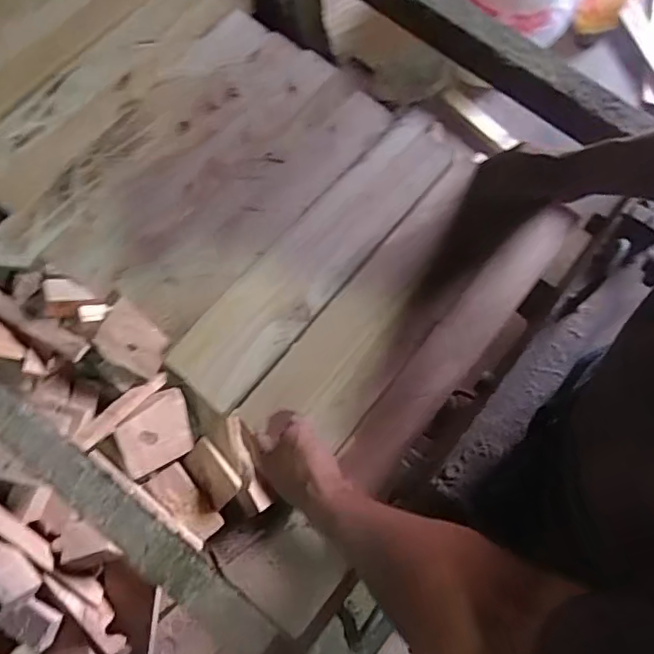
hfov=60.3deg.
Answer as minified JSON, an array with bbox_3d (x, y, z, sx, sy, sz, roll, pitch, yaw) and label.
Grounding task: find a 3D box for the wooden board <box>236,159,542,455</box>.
[{"bbox_3d":[0.072,-0.030,0.671,0.119,0.018,0.395,36,80,9],"label":"wooden board"}]

